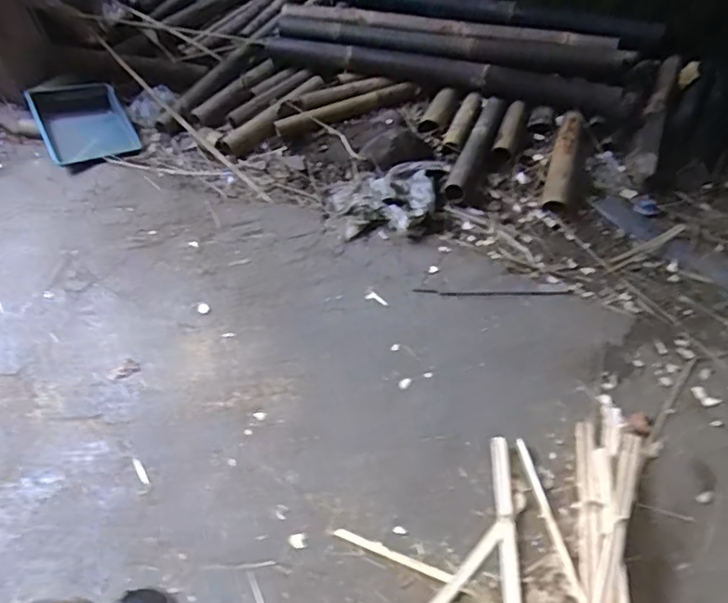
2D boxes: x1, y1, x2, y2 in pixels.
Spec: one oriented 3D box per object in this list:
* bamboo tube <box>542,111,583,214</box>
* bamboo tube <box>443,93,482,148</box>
[{"bbox_3d":[0.579,-0.406,1.705,0.071,0.067,0.412,11,53,17],"label":"bamboo tube"},{"bbox_3d":[0.306,-0.562,1.825,0.059,0.052,0.244,17,55,22],"label":"bamboo tube"}]

